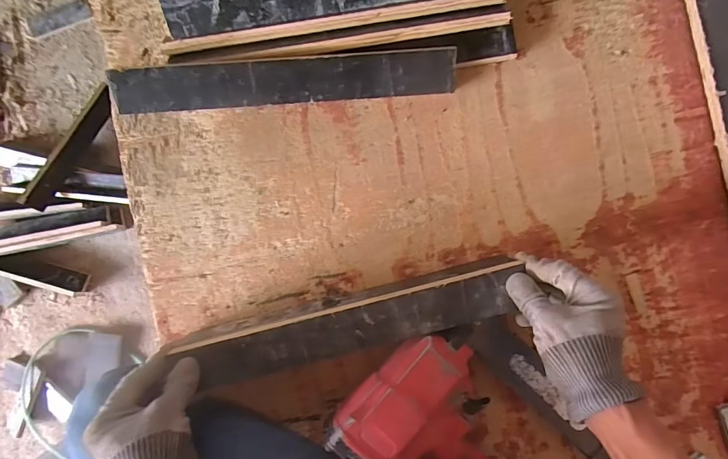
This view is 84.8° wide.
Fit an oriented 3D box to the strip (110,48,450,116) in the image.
[{"bbox_3d":[-0.086,-0.162,0.437,0.368,0.009,0.045,-4,119,-1],"label":"strip"}]

